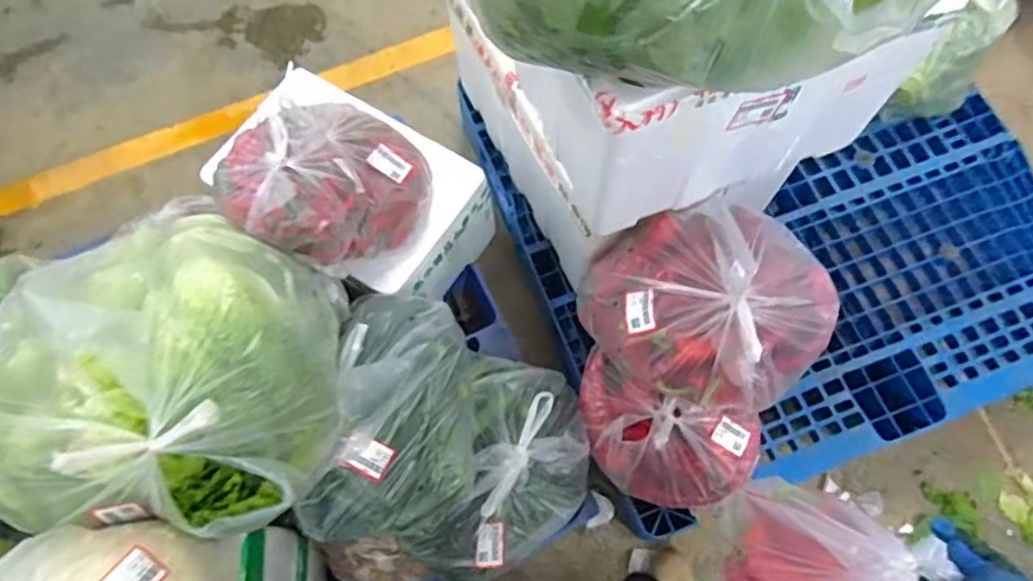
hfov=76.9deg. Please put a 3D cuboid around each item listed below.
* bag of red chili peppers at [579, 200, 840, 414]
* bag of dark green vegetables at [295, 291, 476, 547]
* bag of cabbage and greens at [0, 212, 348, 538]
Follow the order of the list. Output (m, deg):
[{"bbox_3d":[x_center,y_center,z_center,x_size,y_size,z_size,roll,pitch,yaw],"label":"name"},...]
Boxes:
[{"bbox_3d":[0.295,0.023,0.992,0.353,0.207,0.264,4,69,3],"label":"bag of red chili peppers"},{"bbox_3d":[-0.178,0.189,1.003,0.208,0.152,0.365,5,70,4],"label":"bag of dark green vegetables"},{"bbox_3d":[-0.451,0.099,0.830,0.398,0.272,0.375,0,69,1],"label":"bag of cabbage and greens"}]

